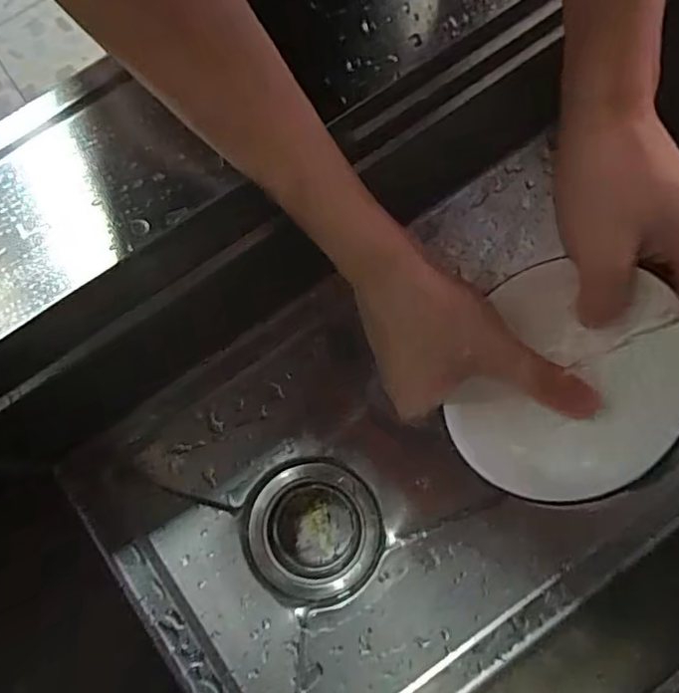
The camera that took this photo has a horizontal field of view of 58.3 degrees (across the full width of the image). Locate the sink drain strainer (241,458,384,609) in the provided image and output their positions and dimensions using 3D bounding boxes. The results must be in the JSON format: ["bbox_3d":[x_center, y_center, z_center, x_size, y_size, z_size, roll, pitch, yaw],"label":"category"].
[{"bbox_3d":[-0.023,0.160,0.529,0.111,0.059,0.112,-13,78,0],"label":"sink drain strainer"}]

